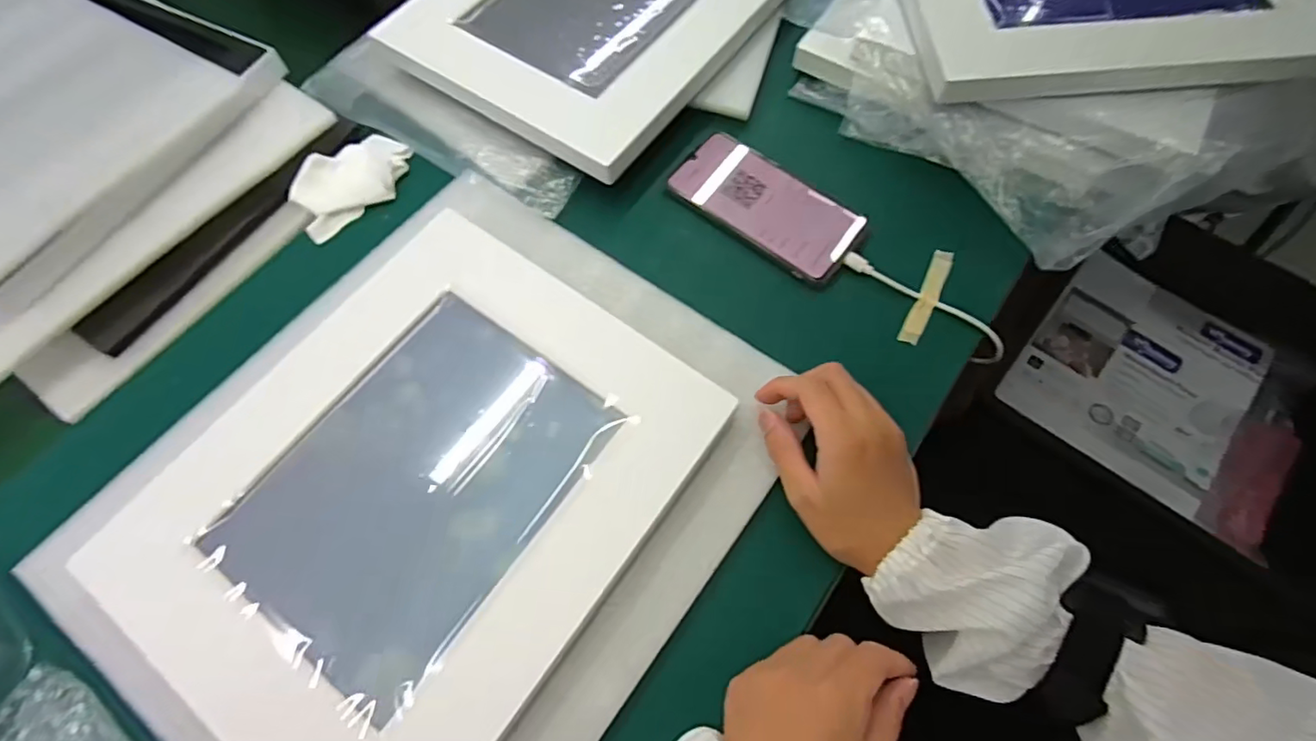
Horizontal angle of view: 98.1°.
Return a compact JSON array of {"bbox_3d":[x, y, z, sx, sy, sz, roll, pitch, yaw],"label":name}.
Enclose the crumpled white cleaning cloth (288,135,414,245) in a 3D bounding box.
[{"bbox_3d":[-0.241,-0.150,0.450,0.096,0.017,0.061,-38,70,-14],"label":"crumpled white cleaning cloth"}]

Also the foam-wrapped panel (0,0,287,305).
[{"bbox_3d":[-0.500,-0.200,0.421,0.332,0.035,0.283,27,70,13],"label":"foam-wrapped panel"}]

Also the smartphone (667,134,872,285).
[{"bbox_3d":[0.083,-0.130,0.433,0.146,0.016,0.072,39,73,17],"label":"smartphone"}]

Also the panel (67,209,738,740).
[{"bbox_3d":[-0.139,0.066,0.337,0.246,0.025,0.295,33,71,15],"label":"panel"}]

